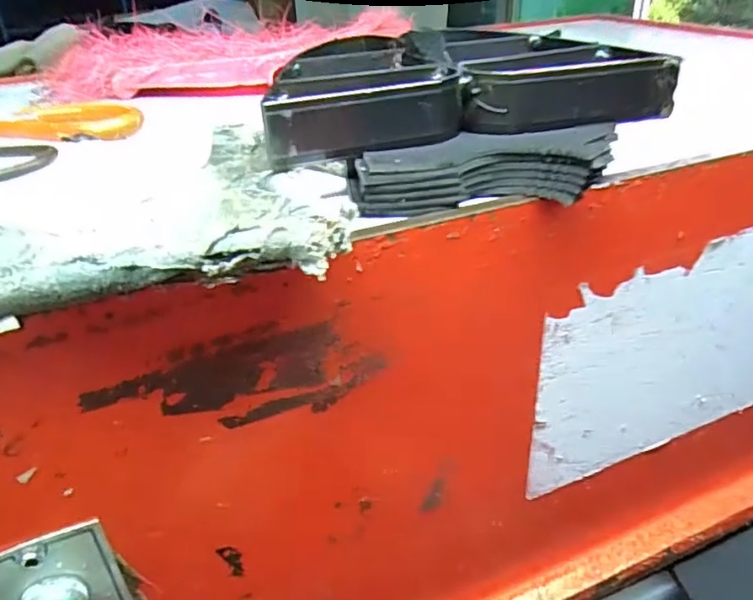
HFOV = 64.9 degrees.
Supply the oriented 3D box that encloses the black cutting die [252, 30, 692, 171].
[{"bbox_3d":[0.038,-0.125,0.342,0.206,0.038,0.151,-11,32,-8],"label":"black cutting die"}]

